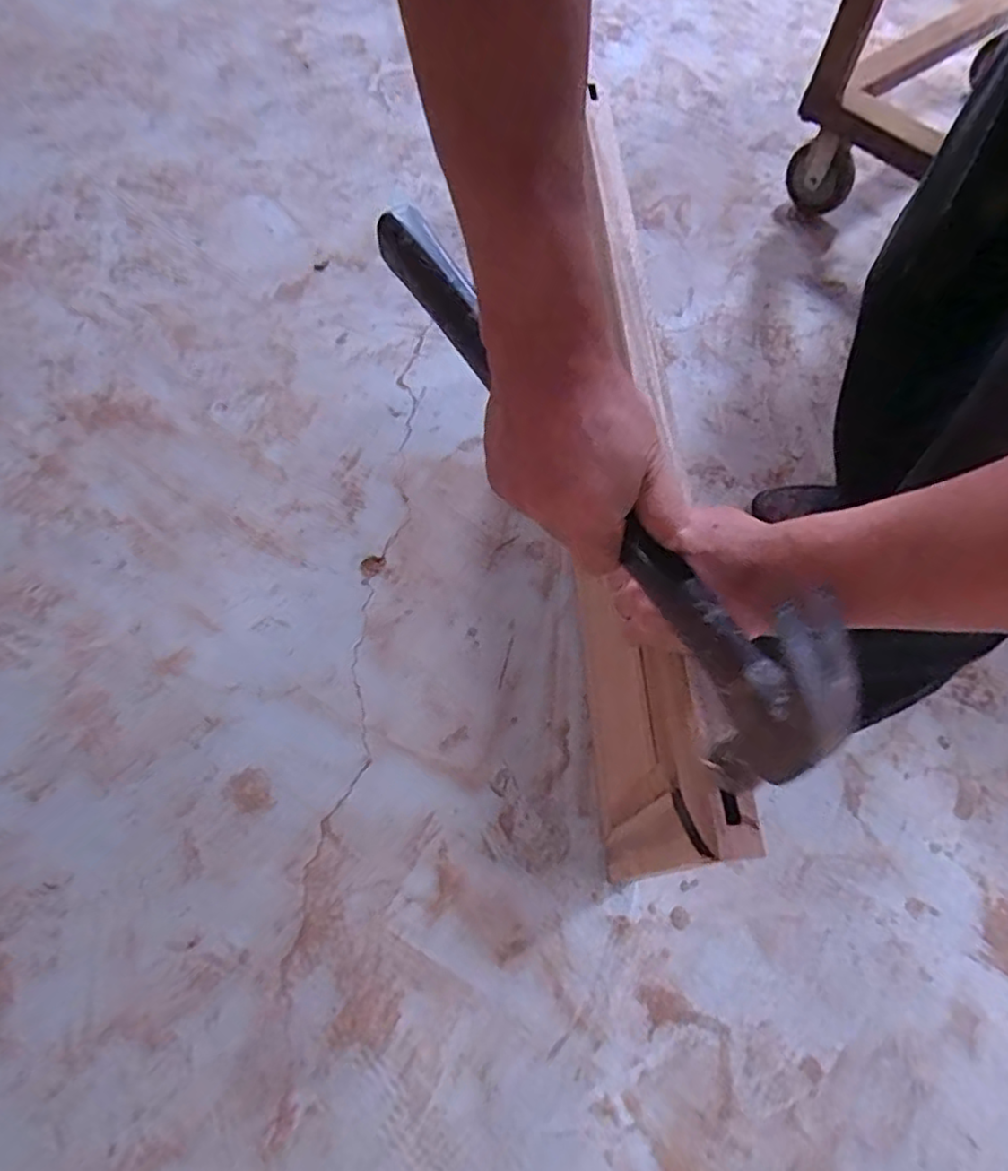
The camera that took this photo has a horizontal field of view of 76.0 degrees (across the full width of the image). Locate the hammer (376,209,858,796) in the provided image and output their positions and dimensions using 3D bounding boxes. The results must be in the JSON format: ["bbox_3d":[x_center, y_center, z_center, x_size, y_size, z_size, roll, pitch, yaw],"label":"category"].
[{"bbox_3d":[0.031,-0.071,0.370,0.033,0.114,0.400,-30,67,-14],"label":"hammer"}]

